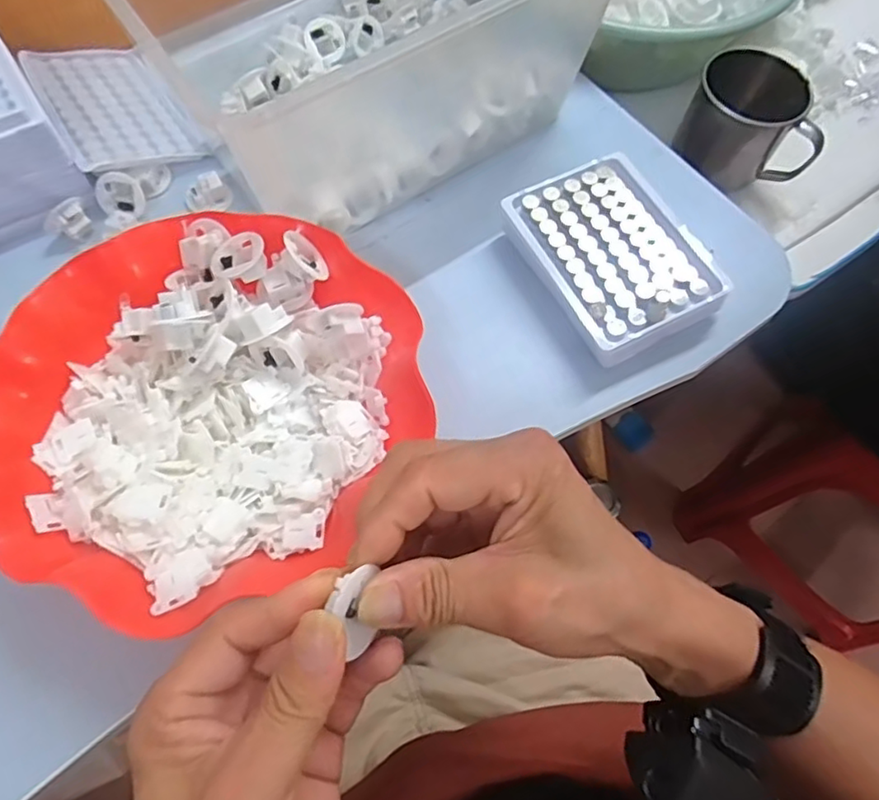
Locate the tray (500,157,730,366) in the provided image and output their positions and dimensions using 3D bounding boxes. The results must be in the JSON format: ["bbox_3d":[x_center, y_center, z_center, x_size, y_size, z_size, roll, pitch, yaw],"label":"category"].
[{"bbox_3d":[0.112,-0.094,0.413,0.098,0.037,0.135,-28,70,-14],"label":"tray"}]

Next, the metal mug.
[{"bbox_3d":[0.248,-0.224,0.499,0.098,0.073,0.072,9,65,2],"label":"metal mug"}]

